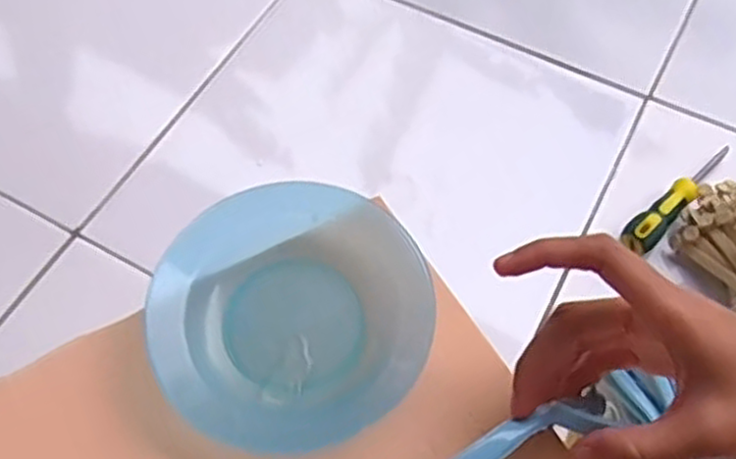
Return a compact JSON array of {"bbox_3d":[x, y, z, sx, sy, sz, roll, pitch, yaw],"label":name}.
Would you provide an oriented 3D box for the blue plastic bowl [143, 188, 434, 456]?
[{"bbox_3d":[-0.035,0.041,0.353,0.127,0.029,0.124,0,61,0],"label":"blue plastic bowl"}]

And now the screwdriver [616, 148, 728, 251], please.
[{"bbox_3d":[0.287,-0.030,0.682,0.146,0.028,0.030,-40,68,-16],"label":"screwdriver"}]

